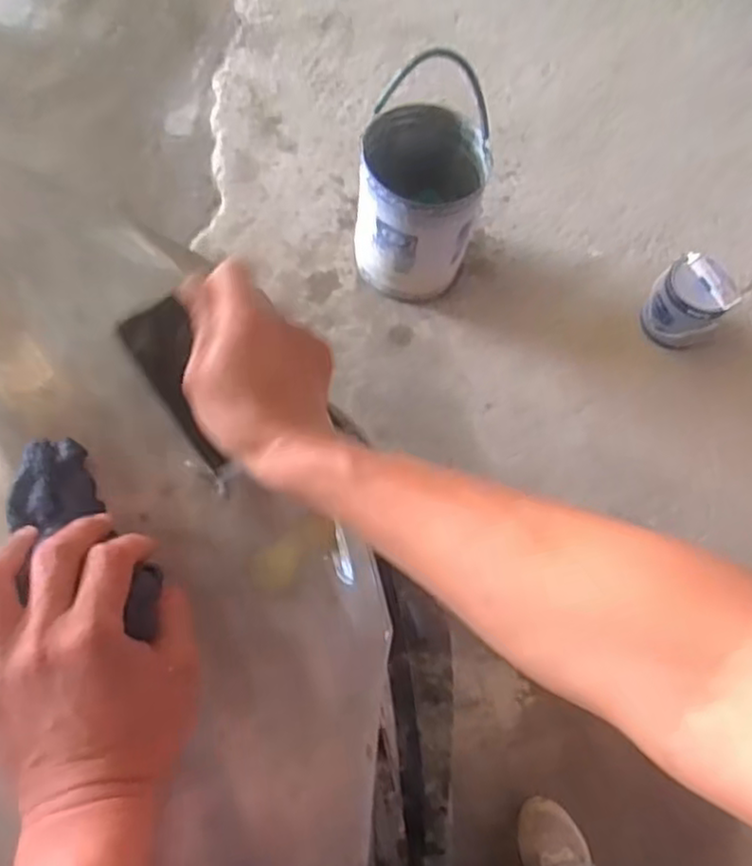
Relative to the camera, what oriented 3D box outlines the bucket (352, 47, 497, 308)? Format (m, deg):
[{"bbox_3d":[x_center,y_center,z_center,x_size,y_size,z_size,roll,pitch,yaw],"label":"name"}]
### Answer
[{"bbox_3d":[0.097,-0.528,1.565,0.274,0.497,0.280,2,68,-5],"label":"bucket"}]

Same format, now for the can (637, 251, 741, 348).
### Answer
[{"bbox_3d":[0.743,-0.310,1.668,0.163,0.208,0.155,2,68,-5],"label":"can"}]

